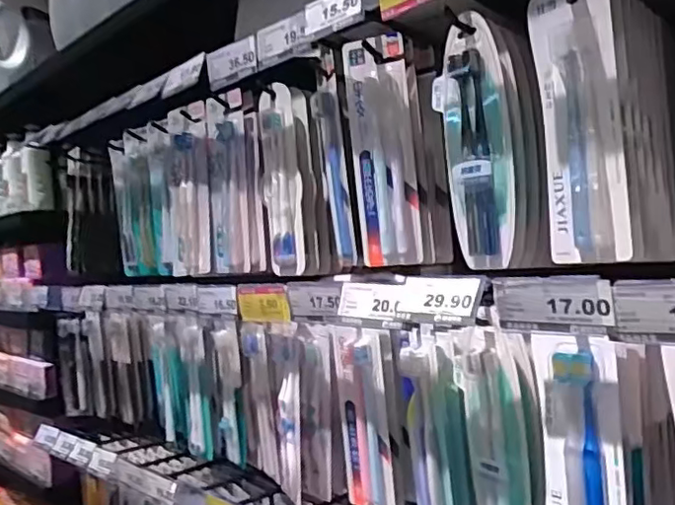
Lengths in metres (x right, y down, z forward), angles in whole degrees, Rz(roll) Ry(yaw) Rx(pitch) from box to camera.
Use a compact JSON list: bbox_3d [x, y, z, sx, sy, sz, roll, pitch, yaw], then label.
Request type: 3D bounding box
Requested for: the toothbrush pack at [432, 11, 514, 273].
[{"bbox_3d":[0.127,-0.099,0.554,0.068,0.230,0.018,-10,-3,41],"label":"toothbrush pack"}]

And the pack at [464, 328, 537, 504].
[{"bbox_3d":[0.151,0.180,0.549,0.061,0.212,0.022,-3,4,37],"label":"pack"}]

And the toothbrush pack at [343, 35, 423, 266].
[{"bbox_3d":[0.047,-0.104,0.619,0.063,0.224,0.026,-4,1,4],"label":"toothbrush pack"}]

